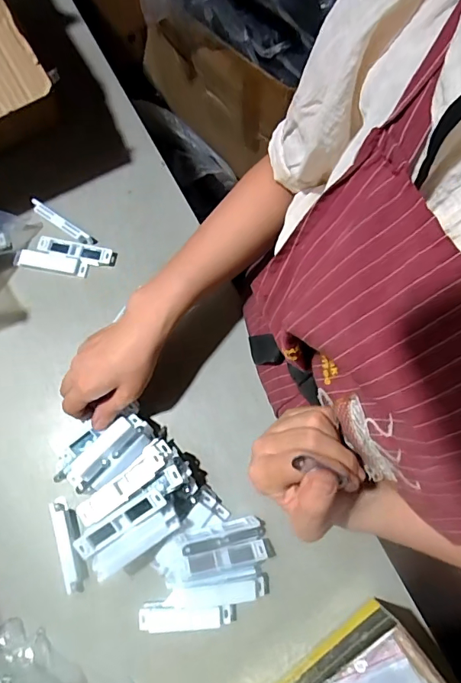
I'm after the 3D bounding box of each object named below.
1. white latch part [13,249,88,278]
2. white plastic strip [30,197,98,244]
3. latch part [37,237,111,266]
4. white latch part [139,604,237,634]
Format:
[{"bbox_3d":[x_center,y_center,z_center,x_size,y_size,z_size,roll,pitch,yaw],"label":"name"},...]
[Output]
[{"bbox_3d":[-0.232,-0.101,0.574,0.095,0.011,0.024,9,76,1],"label":"white latch part"},{"bbox_3d":[-0.219,-0.155,0.579,0.099,0.014,0.016,33,77,7],"label":"white plastic strip"},{"bbox_3d":[-0.201,-0.117,0.578,0.093,0.011,0.021,10,76,1],"label":"latch part"},{"bbox_3d":[-0.045,0.286,0.469,0.097,0.035,0.020,-3,76,-2],"label":"white latch part"}]

